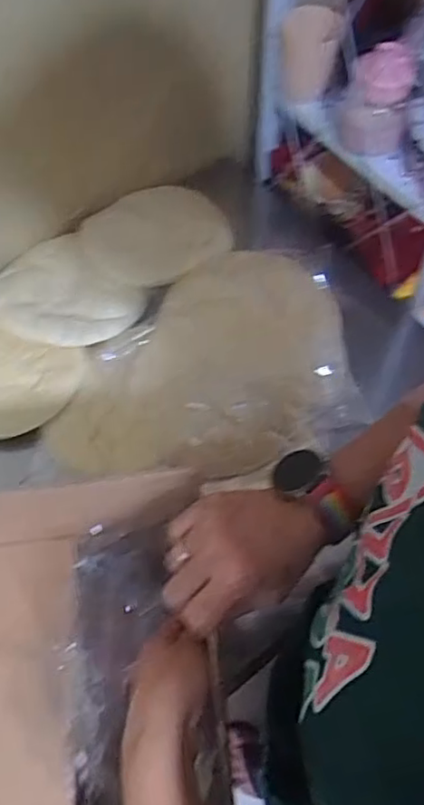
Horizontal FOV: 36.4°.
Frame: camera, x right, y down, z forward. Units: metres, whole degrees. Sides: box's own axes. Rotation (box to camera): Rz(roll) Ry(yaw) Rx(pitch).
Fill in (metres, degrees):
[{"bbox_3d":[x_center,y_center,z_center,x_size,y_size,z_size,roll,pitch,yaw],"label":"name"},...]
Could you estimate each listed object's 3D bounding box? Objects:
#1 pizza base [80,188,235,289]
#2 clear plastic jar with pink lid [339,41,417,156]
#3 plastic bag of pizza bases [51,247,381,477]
[{"bbox_3d":[-0.079,-0.234,0.872,0.184,0.017,0.169,0,63,0],"label":"pizza base"},{"bbox_3d":[0.198,-0.359,0.765,0.069,0.112,0.061,20,64,10],"label":"clear plastic jar with pink lid"},{"bbox_3d":[-0.002,-0.055,0.770,0.359,0.086,0.269,0,63,1],"label":"plastic bag of pizza bases"}]

